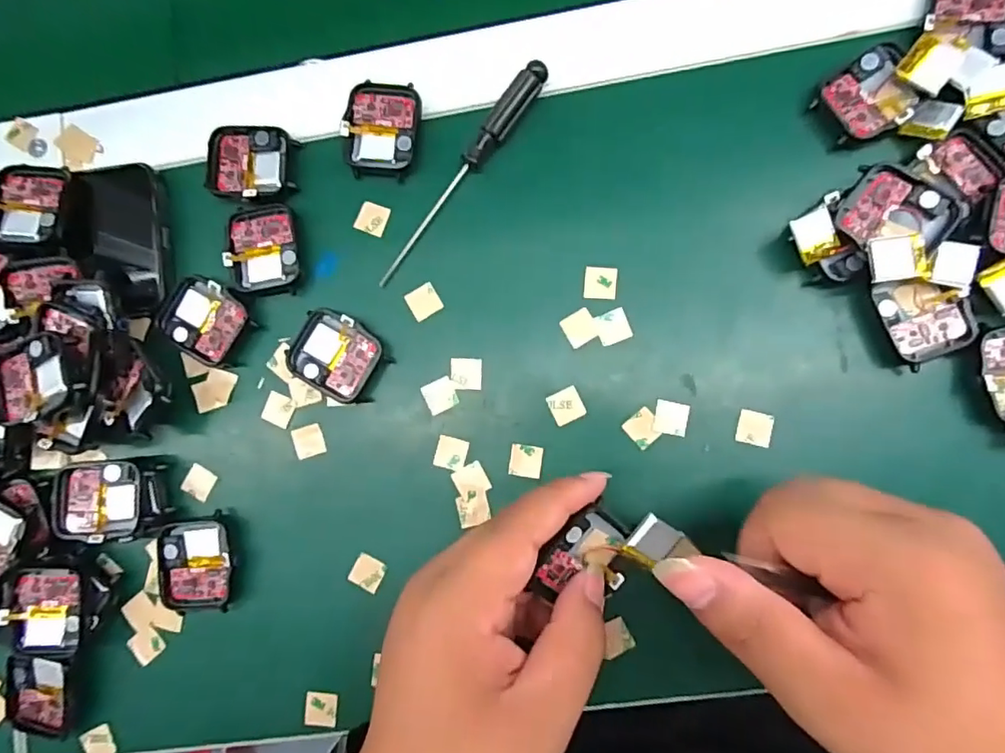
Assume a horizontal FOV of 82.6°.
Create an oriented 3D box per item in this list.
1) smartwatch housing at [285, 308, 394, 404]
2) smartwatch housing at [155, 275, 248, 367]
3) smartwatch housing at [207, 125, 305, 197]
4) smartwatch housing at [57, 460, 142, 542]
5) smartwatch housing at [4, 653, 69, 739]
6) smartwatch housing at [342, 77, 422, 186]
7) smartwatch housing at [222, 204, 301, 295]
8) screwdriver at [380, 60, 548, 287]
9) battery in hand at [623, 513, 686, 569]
[{"bbox_3d":[-0.082,-0.010,0.285,0.044,0.011,0.037,32,91,6],"label":"smartwatch housing"},{"bbox_3d":[-0.152,-0.029,0.291,0.041,0.010,0.038,35,91,6],"label":"smartwatch housing"},{"bbox_3d":[-0.129,-0.110,0.293,0.046,0.006,0.036,3,88,5],"label":"smartwatch housing"},{"bbox_3d":[-0.192,0.061,0.284,0.049,0.021,0.038,-4,87,5],"label":"smartwatch housing"},{"bbox_3d":[-0.229,0.158,0.284,0.034,0.011,0.041,3,88,5],"label":"smartwatch housing"},{"bbox_3d":[-0.061,-0.125,0.289,0.036,0.009,0.045,8,88,6],"label":"smartwatch housing"},{"bbox_3d":[-0.121,-0.065,0.289,0.036,0.007,0.043,-5,87,5],"label":"smartwatch housing"},{"bbox_3d":[-0.020,-0.099,0.284,0.012,0.012,0.129,37,91,6],"label":"screwdriver"},{"bbox_3d":[0.062,0.069,0.235,0.018,0.006,0.021,37,91,6],"label":"battery in hand"}]

